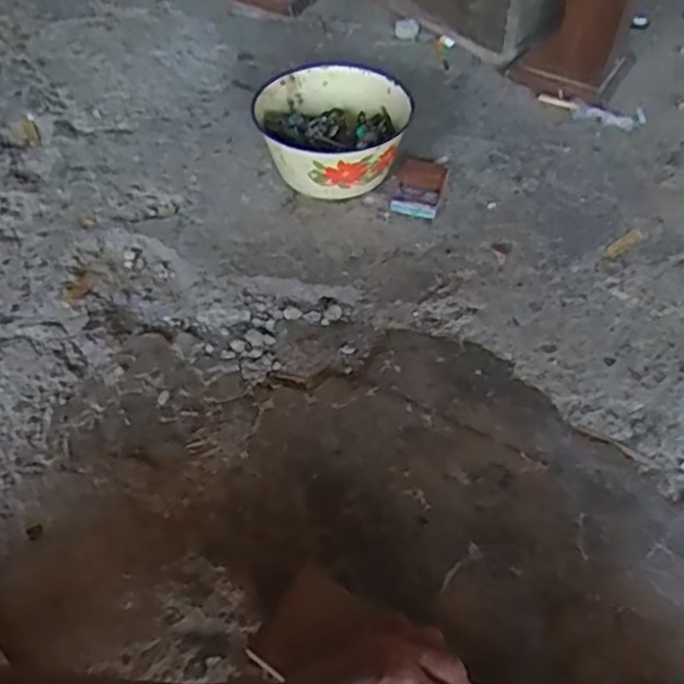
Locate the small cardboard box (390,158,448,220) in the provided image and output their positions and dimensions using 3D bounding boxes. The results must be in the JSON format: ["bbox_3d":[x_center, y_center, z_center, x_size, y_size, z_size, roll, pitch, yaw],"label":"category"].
[{"bbox_3d":[0.092,-0.182,0.807,0.051,0.028,0.079,13,52,12],"label":"small cardboard box"}]

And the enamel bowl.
[{"bbox_3d":[-0.010,-0.249,0.817,0.175,0.084,0.172,-1,50,1],"label":"enamel bowl"}]

